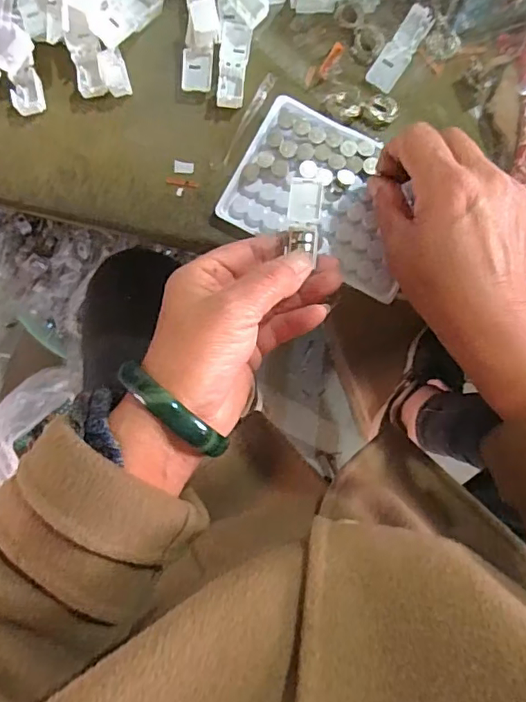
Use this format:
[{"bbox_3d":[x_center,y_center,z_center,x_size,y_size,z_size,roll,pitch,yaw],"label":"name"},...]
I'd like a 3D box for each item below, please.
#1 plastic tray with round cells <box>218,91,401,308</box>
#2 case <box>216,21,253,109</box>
[{"bbox_3d":[0.044,-0.102,0.343,0.123,0.009,0.091,28,87,2],"label":"plastic tray with round cells"},{"bbox_3d":[-0.020,-0.190,0.349,0.019,0.008,0.058,8,86,1],"label":"case"}]

